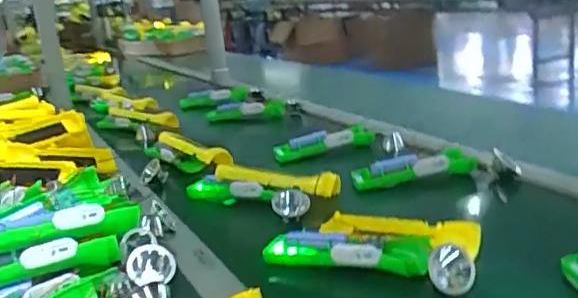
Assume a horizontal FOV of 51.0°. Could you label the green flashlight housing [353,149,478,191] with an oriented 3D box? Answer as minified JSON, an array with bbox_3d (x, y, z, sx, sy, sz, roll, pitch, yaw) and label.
[{"bbox_3d":[0.170,0.026,0.829,0.170,0.029,0.044,-7,18,-1],"label":"green flashlight housing"}]

